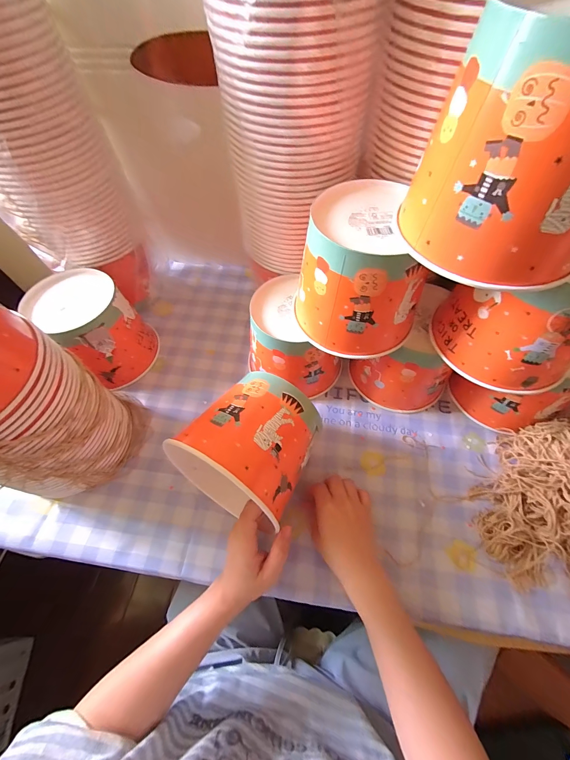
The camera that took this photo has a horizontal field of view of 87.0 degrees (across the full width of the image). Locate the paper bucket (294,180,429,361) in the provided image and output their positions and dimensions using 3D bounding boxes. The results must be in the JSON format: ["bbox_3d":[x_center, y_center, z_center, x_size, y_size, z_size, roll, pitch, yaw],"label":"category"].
[{"bbox_3d":[0.086,-0.127,0.356,0.133,0.139,0.144,2,61,3],"label":"paper bucket"}]

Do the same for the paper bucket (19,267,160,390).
[{"bbox_3d":[-0.297,-0.083,0.486,0.140,0.128,0.118,32,63,18],"label":"paper bucket"}]

